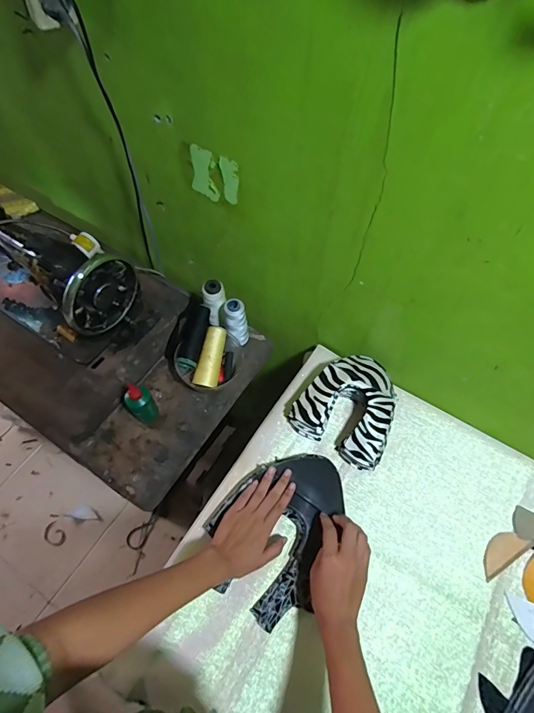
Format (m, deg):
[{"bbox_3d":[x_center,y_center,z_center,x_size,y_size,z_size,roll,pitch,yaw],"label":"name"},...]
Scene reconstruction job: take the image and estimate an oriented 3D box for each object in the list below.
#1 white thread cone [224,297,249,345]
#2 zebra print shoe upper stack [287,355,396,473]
[{"bbox_3d":[-0.059,-0.061,0.752,0.047,0.106,0.044,0,60,0],"label":"white thread cone"},{"bbox_3d":[0.145,0.085,0.694,0.165,0.076,0.166,26,63,14],"label":"zebra print shoe upper stack"}]

